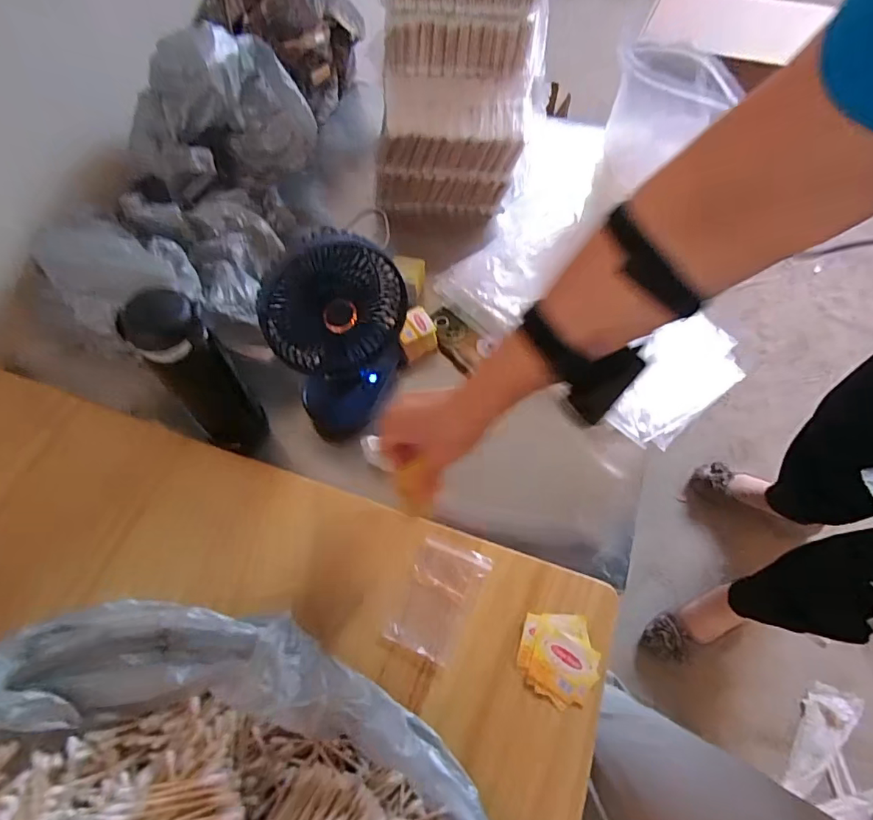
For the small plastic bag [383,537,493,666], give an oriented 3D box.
[{"bbox_3d":[0.002,0.169,0.452,0.062,0.008,0.099,19,62,14],"label":"small plastic bag"}]

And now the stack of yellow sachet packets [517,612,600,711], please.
[{"bbox_3d":[0.104,0.211,0.427,0.064,0.011,0.071,7,59,7],"label":"stack of yellow sachet packets"}]

